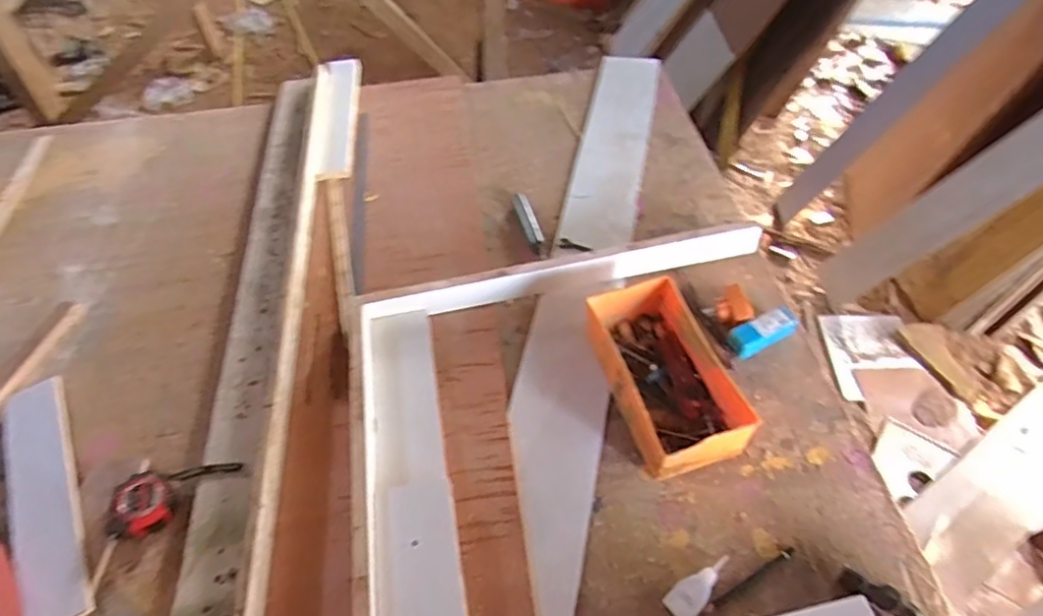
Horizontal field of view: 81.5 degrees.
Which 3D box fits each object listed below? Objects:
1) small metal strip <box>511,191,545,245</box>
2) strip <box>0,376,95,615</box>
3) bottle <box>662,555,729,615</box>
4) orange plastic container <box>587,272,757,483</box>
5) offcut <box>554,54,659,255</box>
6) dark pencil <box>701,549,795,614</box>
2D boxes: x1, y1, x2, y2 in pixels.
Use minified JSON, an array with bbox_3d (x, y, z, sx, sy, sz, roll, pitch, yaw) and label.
[{"bbox_3d":[0.010,-0.148,1.004,0.024,0.019,0.124,-14,50,-7],"label":"small metal strip"},{"bbox_3d":[-0.589,0.223,0.741,0.076,0.019,0.371,-28,53,-18],"label":"strip"},{"bbox_3d":[0.191,0.294,0.641,0.083,0.023,0.035,-31,55,-21],"label":"bottle"},{"bbox_3d":[0.179,0.089,0.767,0.135,0.083,0.239,-16,52,-9],"label":"orange plastic container"},{"bbox_3d":[0.168,-0.308,1.120,0.123,0.017,0.576,8,51,11],"label":"offcut"},{"bbox_3d":[0.247,0.293,0.654,0.121,0.012,0.009,-25,53,-16],"label":"dark pencil"}]

